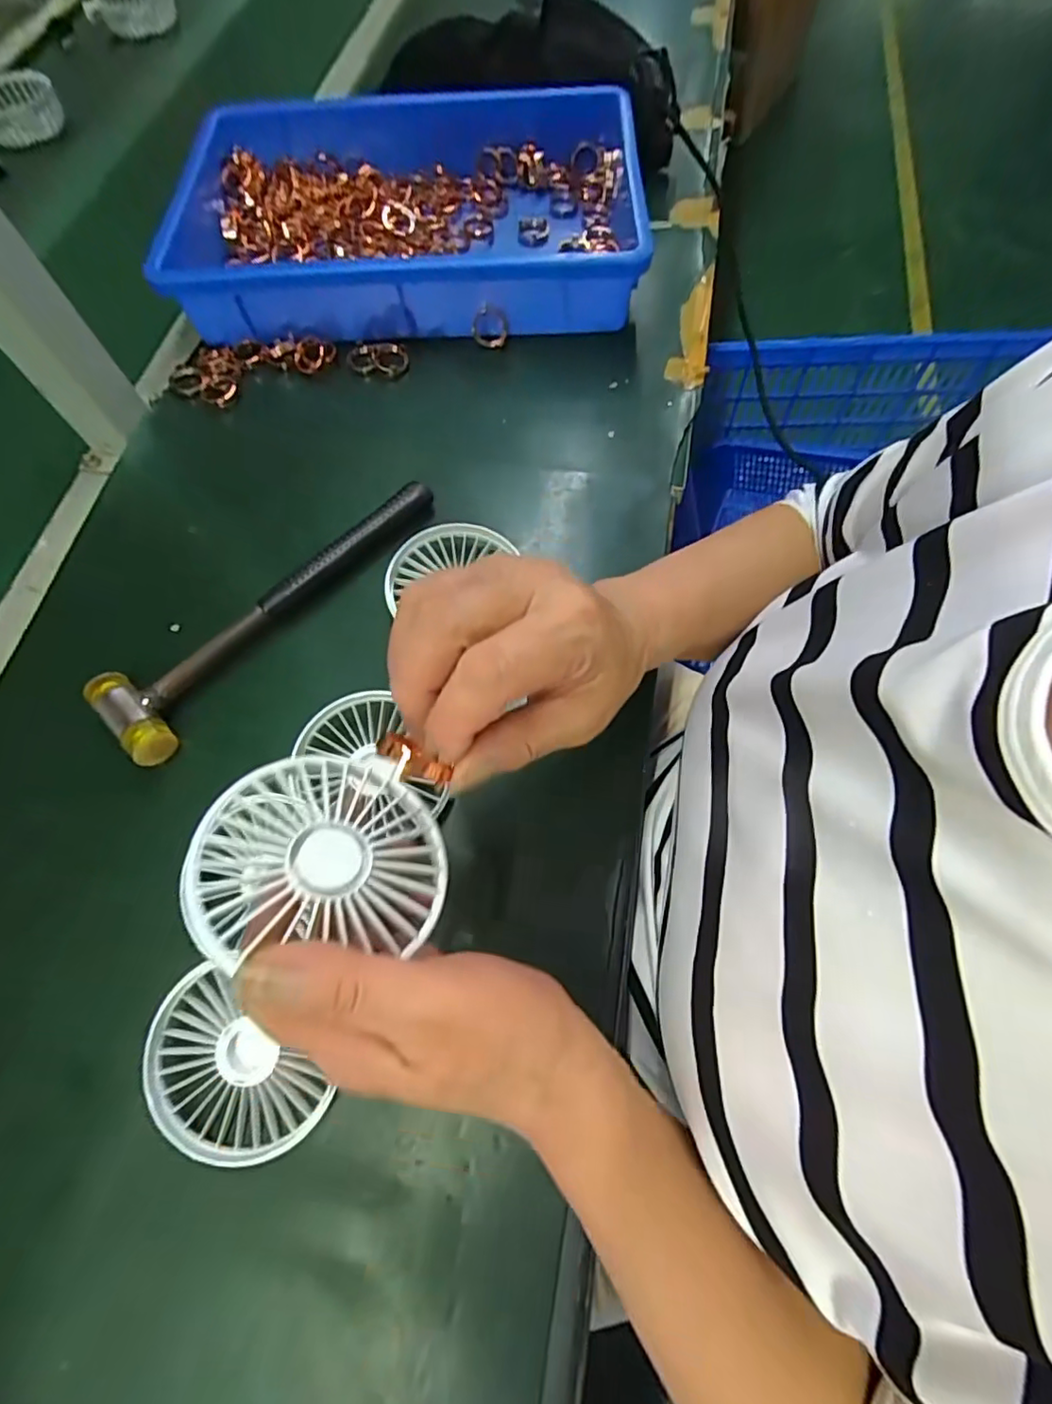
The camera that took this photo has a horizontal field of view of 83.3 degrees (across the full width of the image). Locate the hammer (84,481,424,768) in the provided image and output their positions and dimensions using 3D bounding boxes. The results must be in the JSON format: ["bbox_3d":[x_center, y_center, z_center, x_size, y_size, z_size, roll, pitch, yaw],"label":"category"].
[{"bbox_3d":[-0.157,-0.065,0.375,0.058,0.024,0.238,39,74,17],"label":"hammer"}]

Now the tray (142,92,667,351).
[{"bbox_3d":[-0.094,-0.407,0.500,0.361,0.071,0.250,-4,67,0],"label":"tray"}]

